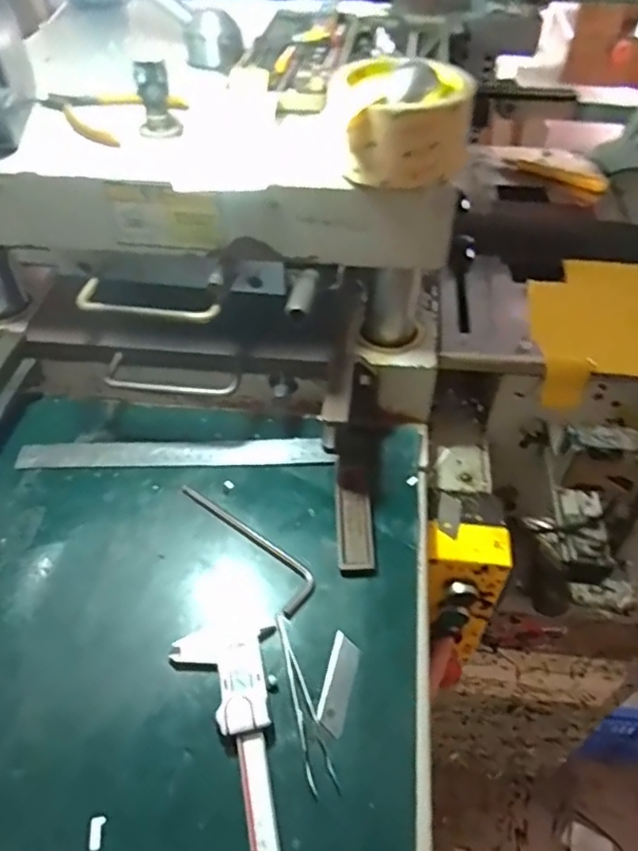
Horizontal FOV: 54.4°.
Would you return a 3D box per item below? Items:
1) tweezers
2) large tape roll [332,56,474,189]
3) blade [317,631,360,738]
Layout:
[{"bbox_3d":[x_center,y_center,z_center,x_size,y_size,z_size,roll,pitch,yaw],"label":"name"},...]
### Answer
[{"bbox_3d":[-0.014,0.178,0.406,0.017,0.007,0.115,-14,48,-12],"label":"tweezers"},{"bbox_3d":[0.061,-0.202,0.416,0.080,0.060,0.075,8,47,8],"label":"large tape roll"},{"bbox_3d":[0.014,0.171,0.416,0.020,0.004,0.065,10,47,10],"label":"blade"}]

